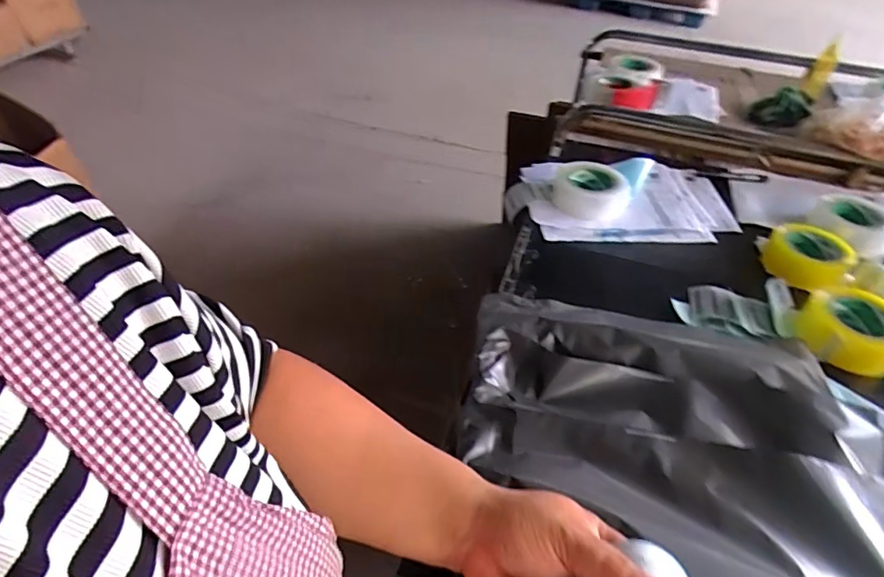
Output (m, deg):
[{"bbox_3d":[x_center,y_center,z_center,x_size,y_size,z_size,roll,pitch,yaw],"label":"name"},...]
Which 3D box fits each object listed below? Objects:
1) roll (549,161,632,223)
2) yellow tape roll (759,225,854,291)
[{"bbox_3d":[0.266,-0.182,0.953,0.131,0.044,0.128,1,44,-1],"label":"roll"},{"bbox_3d":[0.569,-0.047,0.825,0.114,0.048,0.121,1,44,-1],"label":"yellow tape roll"}]

